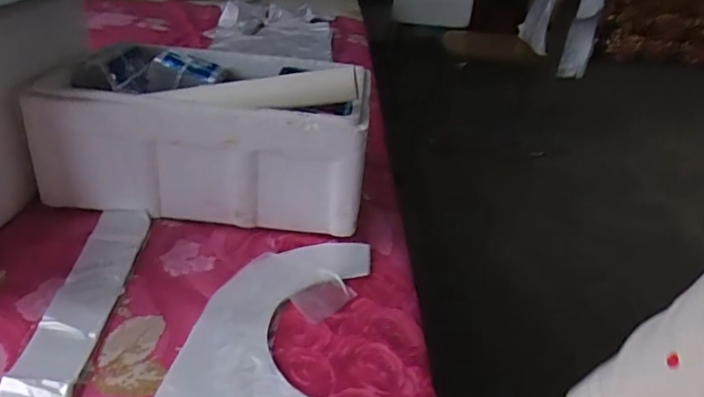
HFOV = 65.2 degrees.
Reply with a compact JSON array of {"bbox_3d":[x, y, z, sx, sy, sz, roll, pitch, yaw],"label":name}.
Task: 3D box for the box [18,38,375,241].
[{"bbox_3d":[-0.181,-0.097,0.745,0.389,0.190,0.245,5,30,-3],"label":"box"}]

